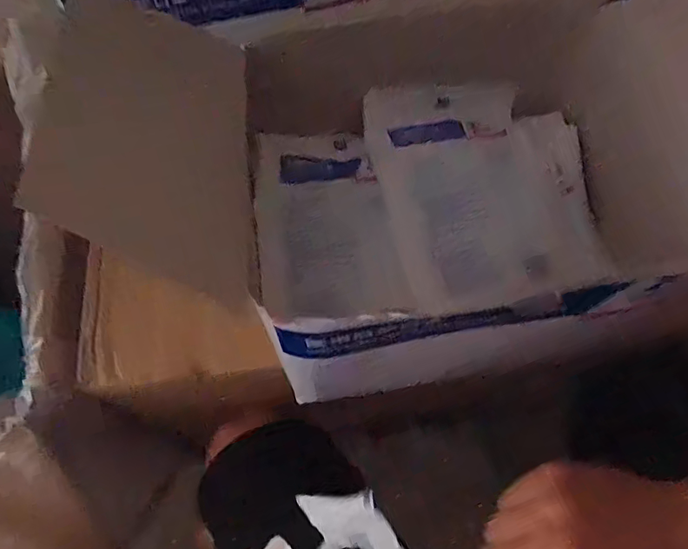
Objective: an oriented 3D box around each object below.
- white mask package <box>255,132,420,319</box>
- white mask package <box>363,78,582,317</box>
[{"bbox_3d":[-0.012,-0.039,0.352,0.095,0.012,0.155,-8,66,-3],"label":"white mask package"},{"bbox_3d":[0.089,-0.065,0.372,0.119,0.025,0.185,-12,66,-5],"label":"white mask package"}]

